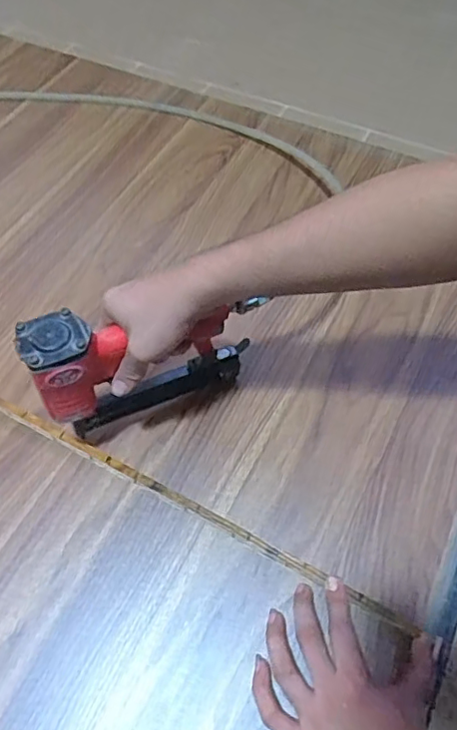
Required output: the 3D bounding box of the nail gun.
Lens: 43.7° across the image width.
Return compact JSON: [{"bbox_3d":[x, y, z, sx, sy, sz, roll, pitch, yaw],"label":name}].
[{"bbox_3d":[-0.081,-0.004,0.581,0.213,0.176,0.053,-23,60,-13],"label":"nail gun"}]

